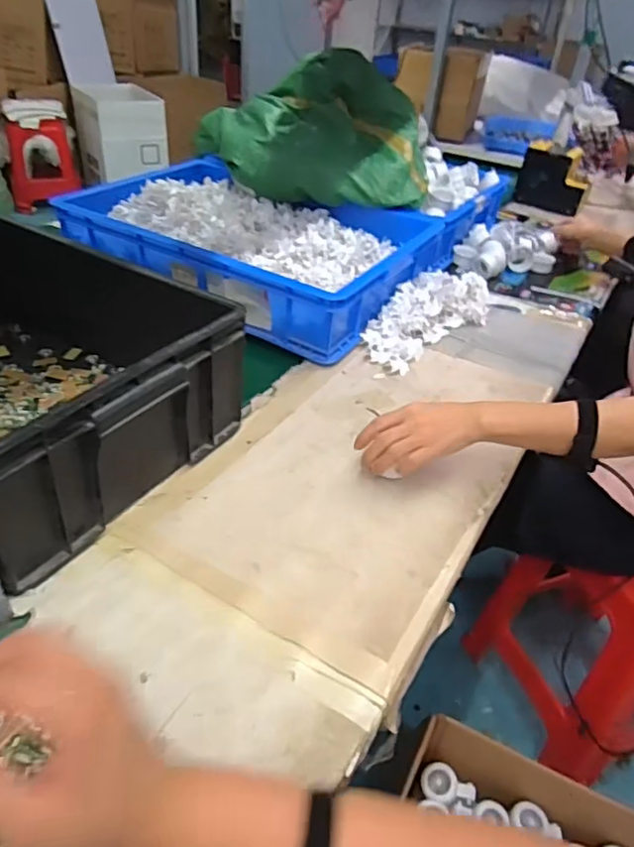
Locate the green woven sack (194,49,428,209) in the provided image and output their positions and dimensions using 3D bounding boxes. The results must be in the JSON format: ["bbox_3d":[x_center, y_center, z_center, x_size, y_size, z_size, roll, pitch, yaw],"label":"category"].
[{"bbox_3d":[-0.020,-0.590,1.181,0.486,0.224,0.278,7,38,2],"label":"green woven sack"}]

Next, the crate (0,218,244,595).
[{"bbox_3d":[-0.357,-0.068,0.685,0.445,0.168,0.341,26,42,24],"label":"crate"}]

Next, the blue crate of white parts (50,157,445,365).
[{"bbox_3d":[-0.106,-0.345,1.114,0.573,0.125,0.443,24,41,22],"label":"blue crate of white parts"}]

